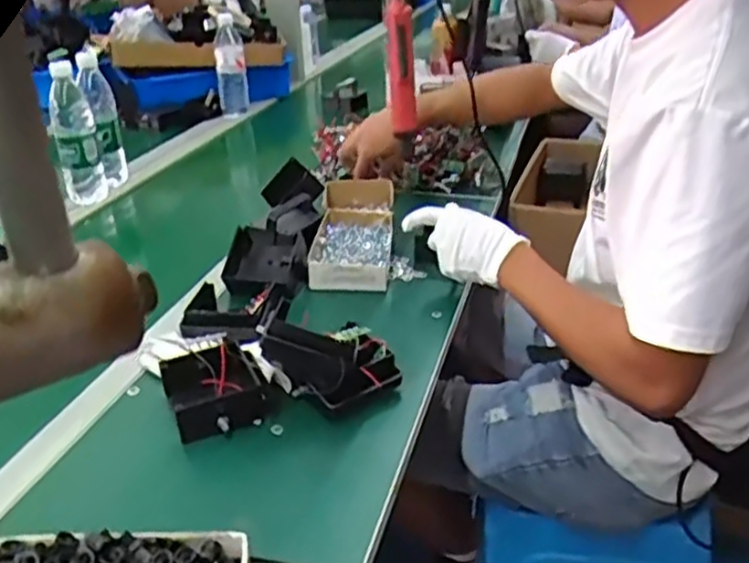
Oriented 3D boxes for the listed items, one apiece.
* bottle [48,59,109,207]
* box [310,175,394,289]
[{"bbox_3d":[-0.502,-0.246,1.222,0.064,0.222,0.053,-15,31,-24],"label":"bottle"},{"bbox_3d":[-0.030,-0.074,1.043,0.111,0.054,0.270,1,28,4],"label":"box"}]

